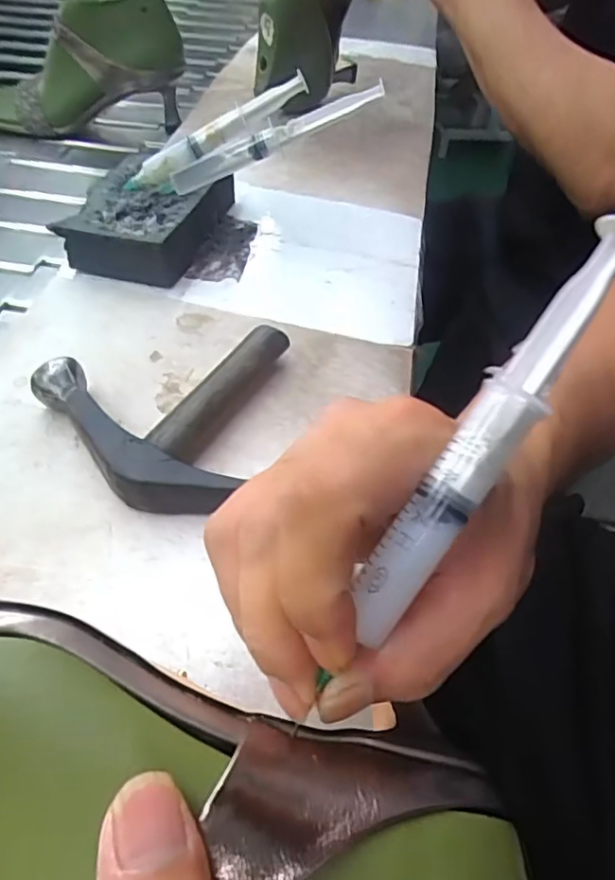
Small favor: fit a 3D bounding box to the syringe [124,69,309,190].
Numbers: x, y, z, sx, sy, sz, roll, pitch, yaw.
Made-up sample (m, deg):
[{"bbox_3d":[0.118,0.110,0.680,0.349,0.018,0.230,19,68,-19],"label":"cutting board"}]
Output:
[{"bbox_3d":[-0.068,-0.217,0.413,0.145,0.016,0.013,-27,44,10],"label":"syringe"}]

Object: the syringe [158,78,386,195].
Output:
[{"bbox_3d":[-0.026,-0.206,0.402,0.163,0.018,0.017,-19,43,11],"label":"syringe"}]

